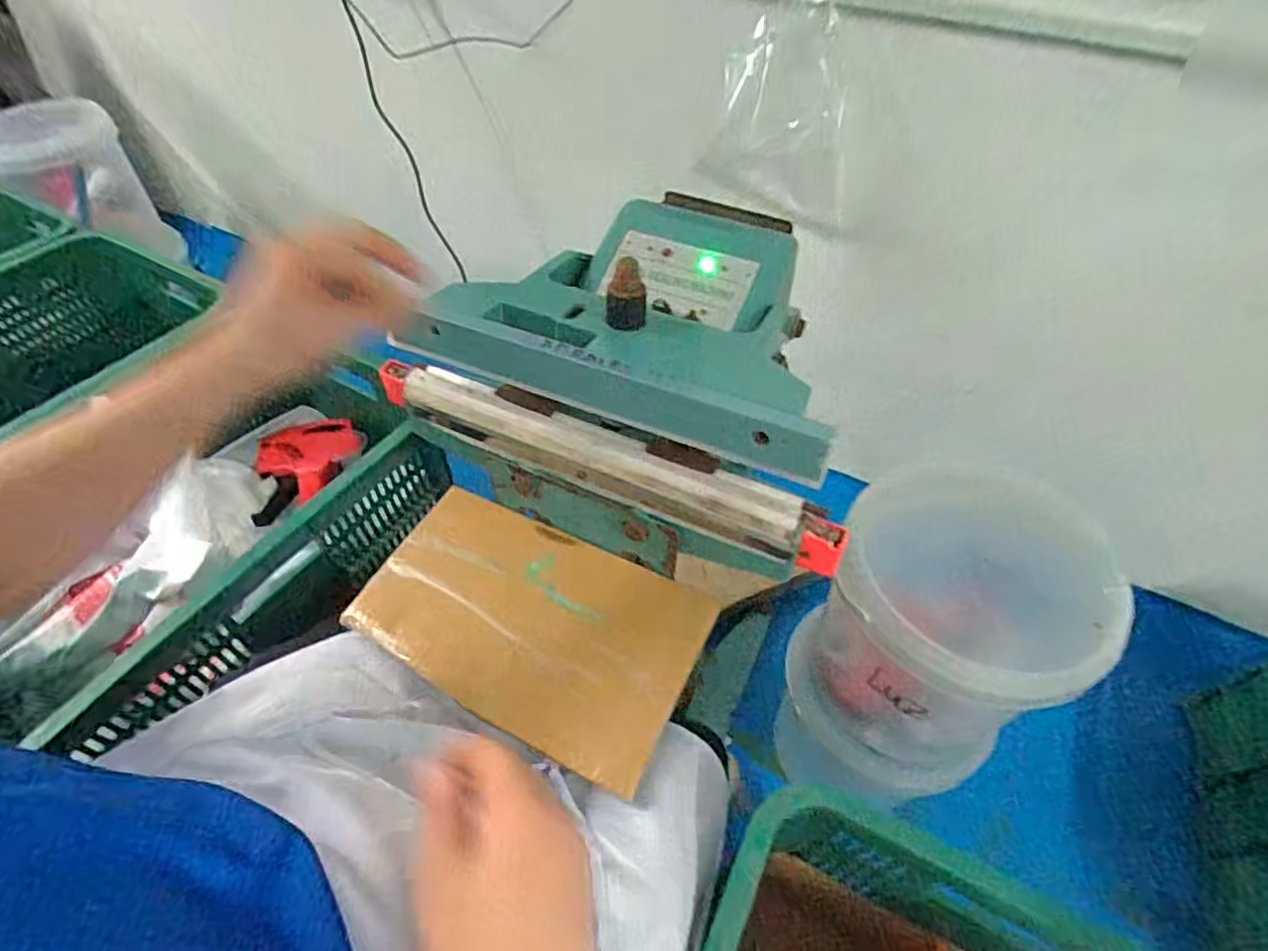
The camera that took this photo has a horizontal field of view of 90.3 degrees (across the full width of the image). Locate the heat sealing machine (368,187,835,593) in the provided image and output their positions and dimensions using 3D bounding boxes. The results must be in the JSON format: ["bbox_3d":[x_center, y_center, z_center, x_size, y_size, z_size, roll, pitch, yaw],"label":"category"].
[{"bbox_3d":[0.022,-0.102,0.600,0.415,0.191,0.310,22,53,18],"label":"heat sealing machine"}]

